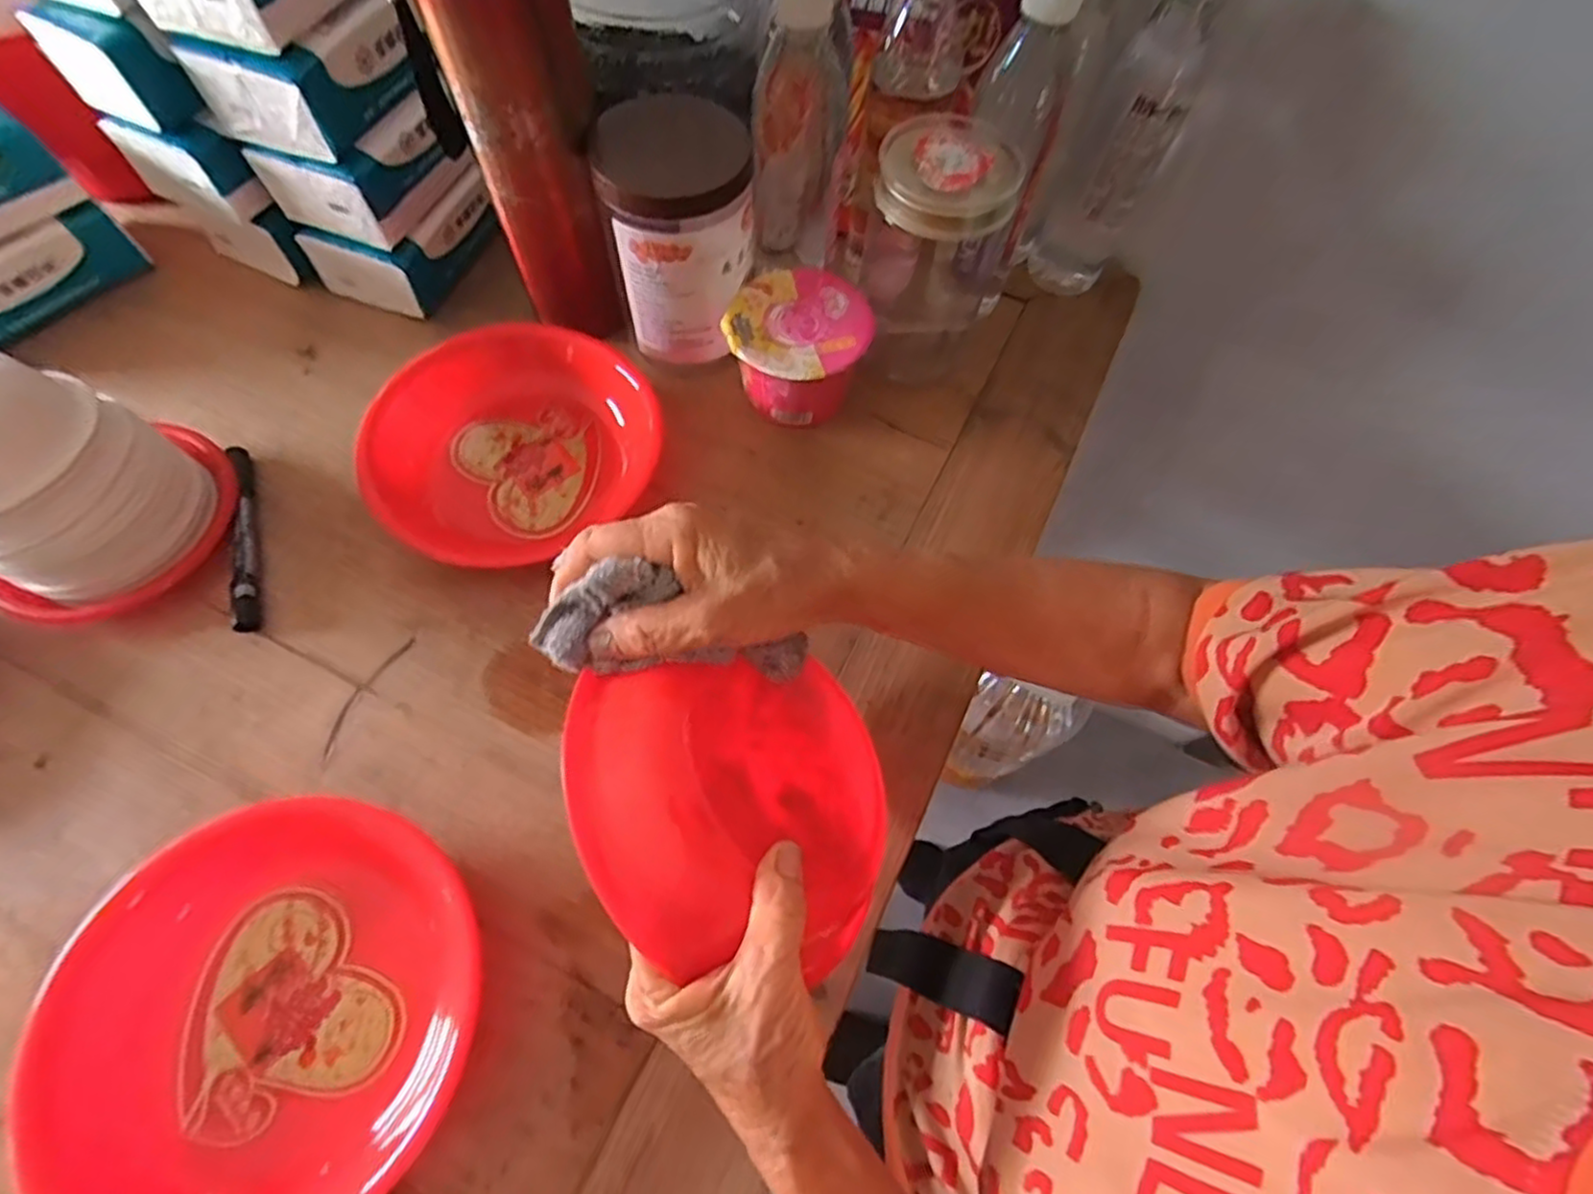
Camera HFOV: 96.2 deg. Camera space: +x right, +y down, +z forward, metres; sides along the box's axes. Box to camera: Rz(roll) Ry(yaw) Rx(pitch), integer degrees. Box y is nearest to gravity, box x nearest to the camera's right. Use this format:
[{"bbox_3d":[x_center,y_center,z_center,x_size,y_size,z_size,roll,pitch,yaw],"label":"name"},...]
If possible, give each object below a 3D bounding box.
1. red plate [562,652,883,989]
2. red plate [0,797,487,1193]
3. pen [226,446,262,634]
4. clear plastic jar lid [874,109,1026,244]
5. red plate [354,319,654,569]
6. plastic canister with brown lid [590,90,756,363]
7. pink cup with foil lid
[{"bbox_3d":[-0.018,0.096,0.327,0.165,0.033,0.131,7,61,-40],"label":"red plate"},{"bbox_3d":[-0.256,0.204,0.342,0.188,0.053,0.181,1,66,-2],"label":"red plate"},{"bbox_3d":[-0.358,-0.041,0.463,0.016,0.014,0.137,-16,68,-10],"label":"pen"},{"bbox_3d":[0.095,-0.263,0.438,0.084,0.028,0.092,1,65,-2],"label":"clear plastic jar lid"},{"bbox_3d":[-0.190,-0.105,0.483,0.185,0.053,0.156,-35,72,-16],"label":"red plate"},{"bbox_3d":[-0.077,-0.238,0.474,0.093,0.142,0.084,-7,65,-5],"label":"plastic canister with brown lid"},{"bbox_3d":[0.000,-0.172,0.513,0.092,0.072,0.092,1,66,-2],"label":"pink cup with foil lid"}]

